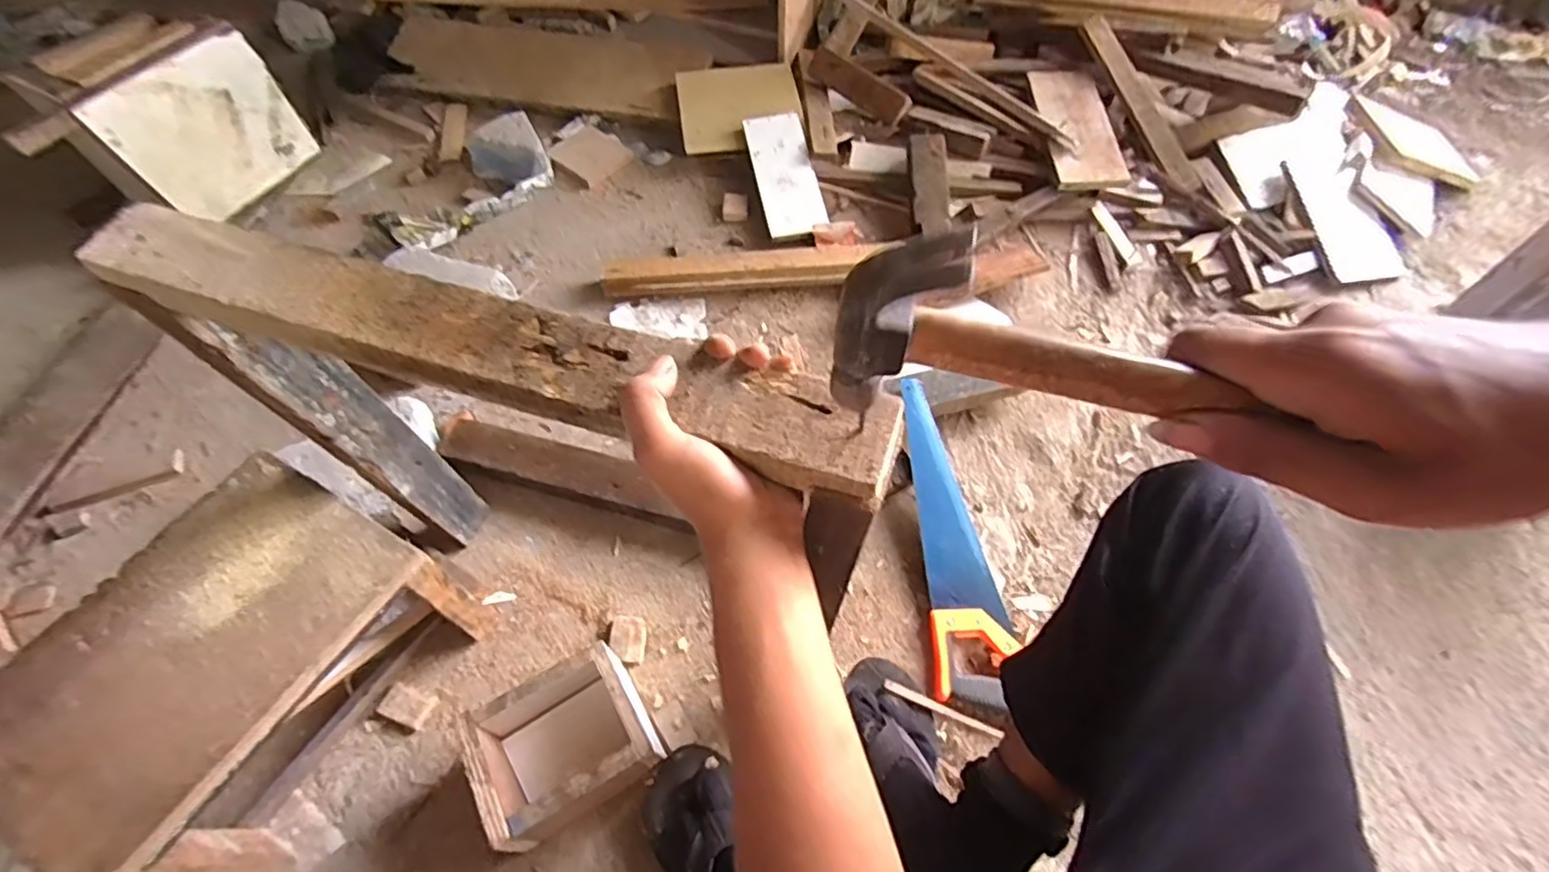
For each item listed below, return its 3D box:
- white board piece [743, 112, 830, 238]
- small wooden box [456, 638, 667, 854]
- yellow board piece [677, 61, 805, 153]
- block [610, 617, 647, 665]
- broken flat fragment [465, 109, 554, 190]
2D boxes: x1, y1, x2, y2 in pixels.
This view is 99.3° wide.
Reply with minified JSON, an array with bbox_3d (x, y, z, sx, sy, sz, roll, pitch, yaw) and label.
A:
[{"bbox_3d":[0.018,-0.471,1.169,0.100,0.013,0.274,-13,69,1],"label":"white board piece"},{"bbox_3d":[-0.213,0.316,0.676,0.156,0.107,0.126,-27,63,-16],"label":"small wooden box"},{"bbox_3d":[-0.068,-0.640,1.253,0.222,0.012,0.245,-7,59,-4],"label":"yellow board piece"},{"bbox_3d":[-0.173,0.240,0.779,0.039,0.021,0.054,-1,59,-1],"label":"block"},{"bbox_3d":[-0.482,-0.508,1.198,0.122,0.066,0.134,-29,66,-15],"label":"broken flat fragment"}]

